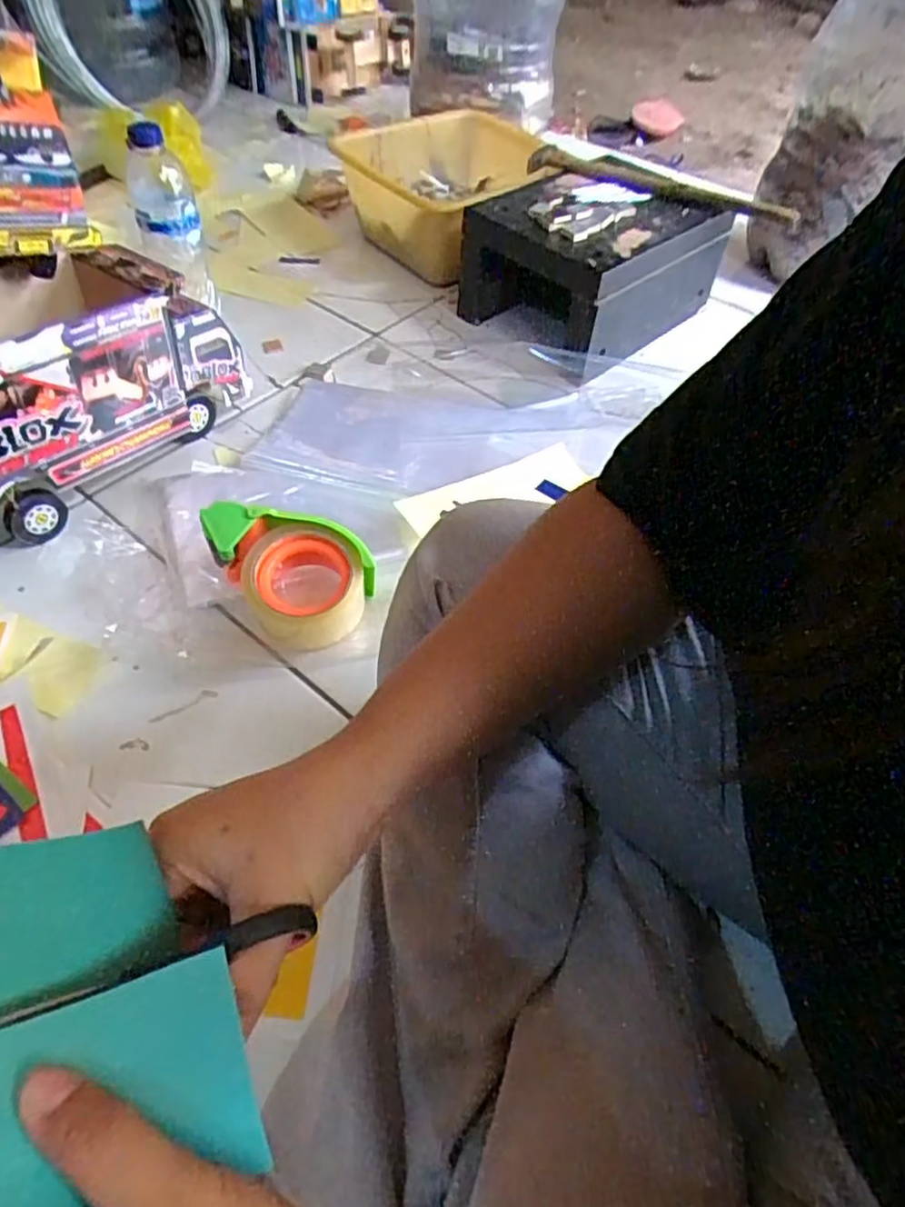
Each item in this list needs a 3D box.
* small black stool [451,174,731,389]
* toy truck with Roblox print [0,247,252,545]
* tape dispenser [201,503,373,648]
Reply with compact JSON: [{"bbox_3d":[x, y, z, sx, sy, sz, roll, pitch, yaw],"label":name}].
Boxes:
[{"bbox_3d":[0.173,-0.440,0.884,0.228,0.134,0.280,38,58,24],"label":"small black stool"},{"bbox_3d":[-0.361,-0.198,0.622,0.148,0.178,0.310,31,56,19],"label":"toy truck with Roblox print"},{"bbox_3d":[-0.132,-0.032,0.579,0.131,0.075,0.092,38,57,23],"label":"tape dispenser"}]

